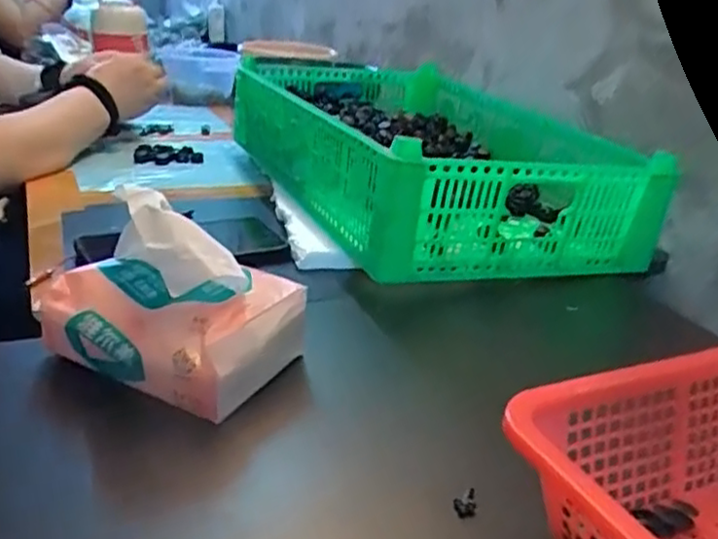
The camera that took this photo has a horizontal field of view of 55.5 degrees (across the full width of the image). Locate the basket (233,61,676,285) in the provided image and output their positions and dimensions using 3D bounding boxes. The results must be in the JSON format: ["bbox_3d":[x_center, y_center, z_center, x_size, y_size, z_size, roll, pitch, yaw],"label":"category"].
[{"bbox_3d":[0.059,-0.127,0.758,0.292,0.113,0.460,-5,26,-22],"label":"basket"}]

